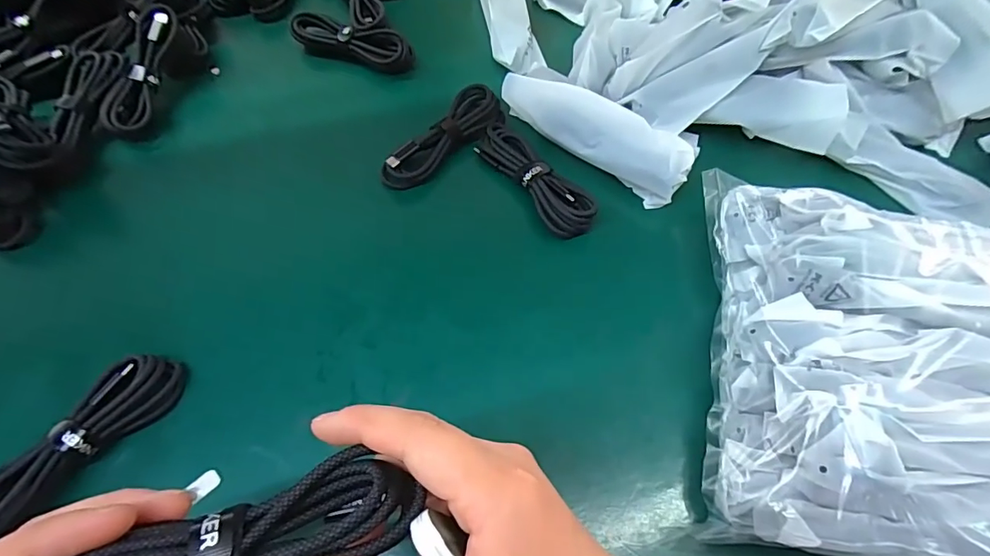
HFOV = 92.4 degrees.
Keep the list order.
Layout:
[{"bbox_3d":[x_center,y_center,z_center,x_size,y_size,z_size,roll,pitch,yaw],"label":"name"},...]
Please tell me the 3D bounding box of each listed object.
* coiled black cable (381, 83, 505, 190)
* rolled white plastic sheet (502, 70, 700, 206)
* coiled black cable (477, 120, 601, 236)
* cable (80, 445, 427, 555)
[{"bbox_3d":[-0.036,-0.109,0.366,0.033,0.023,0.110,35,65,16],"label":"coiled black cable"},{"bbox_3d":[0.073,-0.109,0.358,0.149,0.042,0.029,35,65,15],"label":"rolled white plastic sheet"},{"bbox_3d":[0.026,-0.073,0.352,0.036,0.021,0.115,-33,68,-19],"label":"coiled black cable"},{"bbox_3d":[-0.078,0.081,0.145,0.108,0.019,0.030,-16,63,-11],"label":"cable"}]

